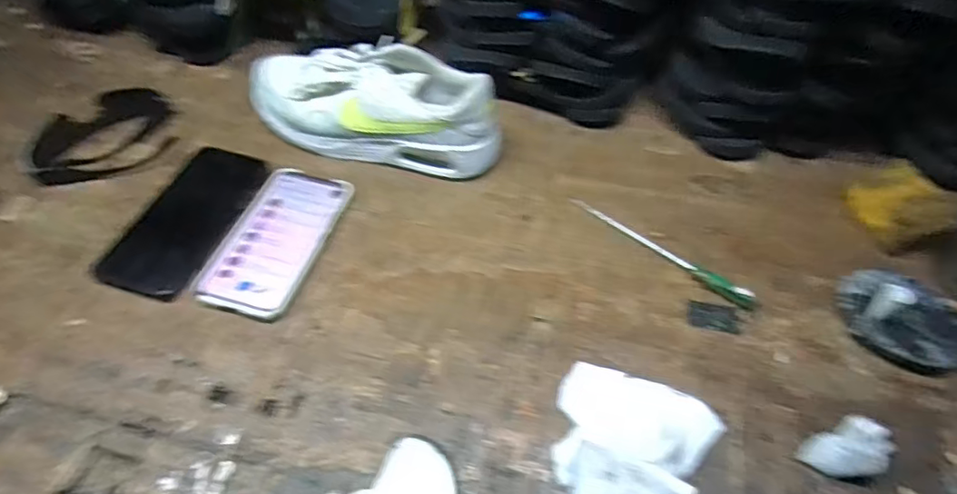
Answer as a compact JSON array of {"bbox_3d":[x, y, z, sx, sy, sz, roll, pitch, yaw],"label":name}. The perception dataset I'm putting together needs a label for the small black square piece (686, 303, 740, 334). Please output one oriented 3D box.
[{"bbox_3d":[0.202,0.061,0.481,0.042,0.004,0.025,8,51,4],"label":"small black square piece"}]

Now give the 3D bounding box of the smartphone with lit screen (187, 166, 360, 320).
[{"bbox_3d":[-0.183,-0.007,0.505,0.085,0.011,0.160,14,52,9],"label":"smartphone with lit screen"}]

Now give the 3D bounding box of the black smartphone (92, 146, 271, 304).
[{"bbox_3d":[-0.268,-0.030,0.516,0.088,0.011,0.168,16,52,10],"label":"black smartphone"}]

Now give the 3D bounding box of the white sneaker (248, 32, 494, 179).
[{"bbox_3d":[-0.111,-0.145,0.570,0.264,0.088,0.095,16,52,10],"label":"white sneaker"}]

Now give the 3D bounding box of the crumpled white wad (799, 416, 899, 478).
[{"bbox_3d":[0.263,0.144,0.394,0.060,0.025,0.037,-19,55,-17],"label":"crumpled white wad"}]

